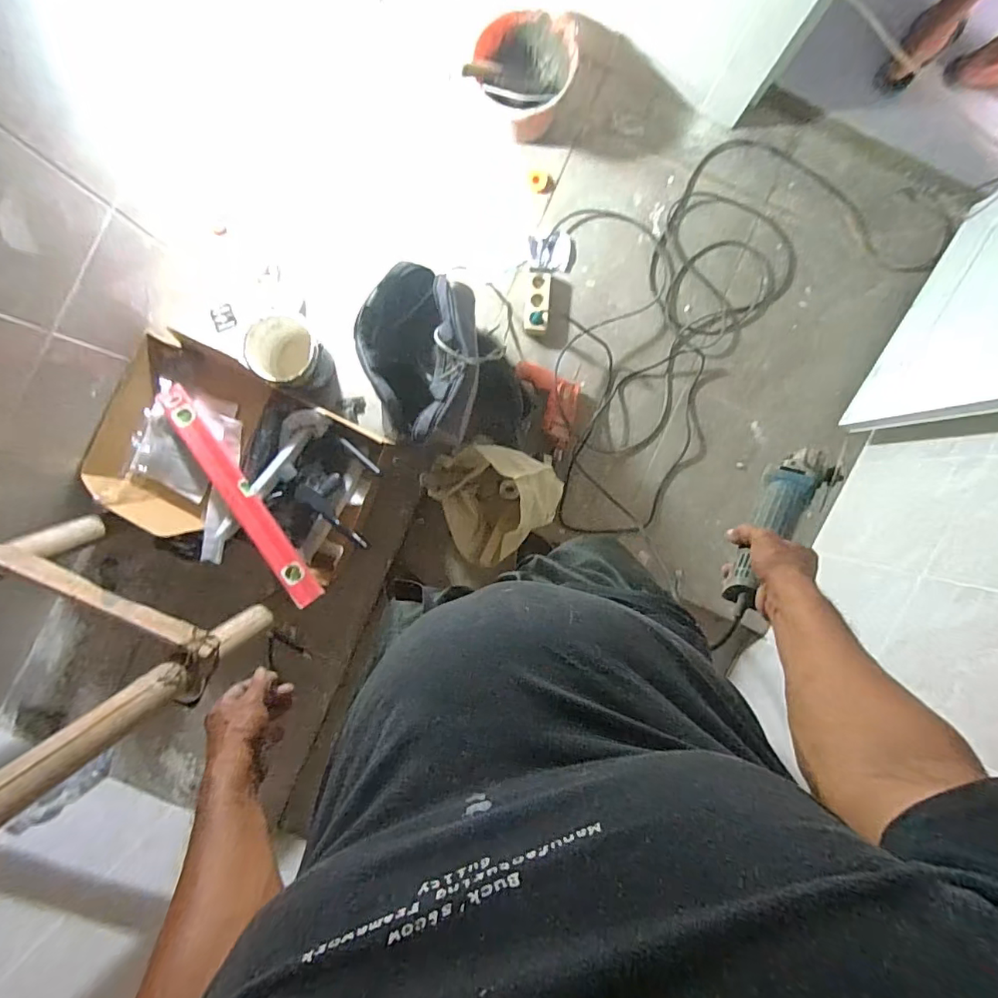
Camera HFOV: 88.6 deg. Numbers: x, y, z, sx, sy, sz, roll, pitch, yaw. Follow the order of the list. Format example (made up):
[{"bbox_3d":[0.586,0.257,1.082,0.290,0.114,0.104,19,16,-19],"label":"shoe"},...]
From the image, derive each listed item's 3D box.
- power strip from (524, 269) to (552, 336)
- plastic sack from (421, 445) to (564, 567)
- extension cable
[{"bbox_3d":[0.095,-0.498,1.283,0.064,0.046,0.169,6,91,-1],"label":"power strip"},{"bbox_3d":[-0.003,-0.005,1.204,0.291,0.173,0.284,-28,91,0],"label":"plastic sack"},{"bbox_3d":[0.433,-0.465,1.276,1.059,0.054,0.674,-43,92,0],"label":"extension cable"}]

